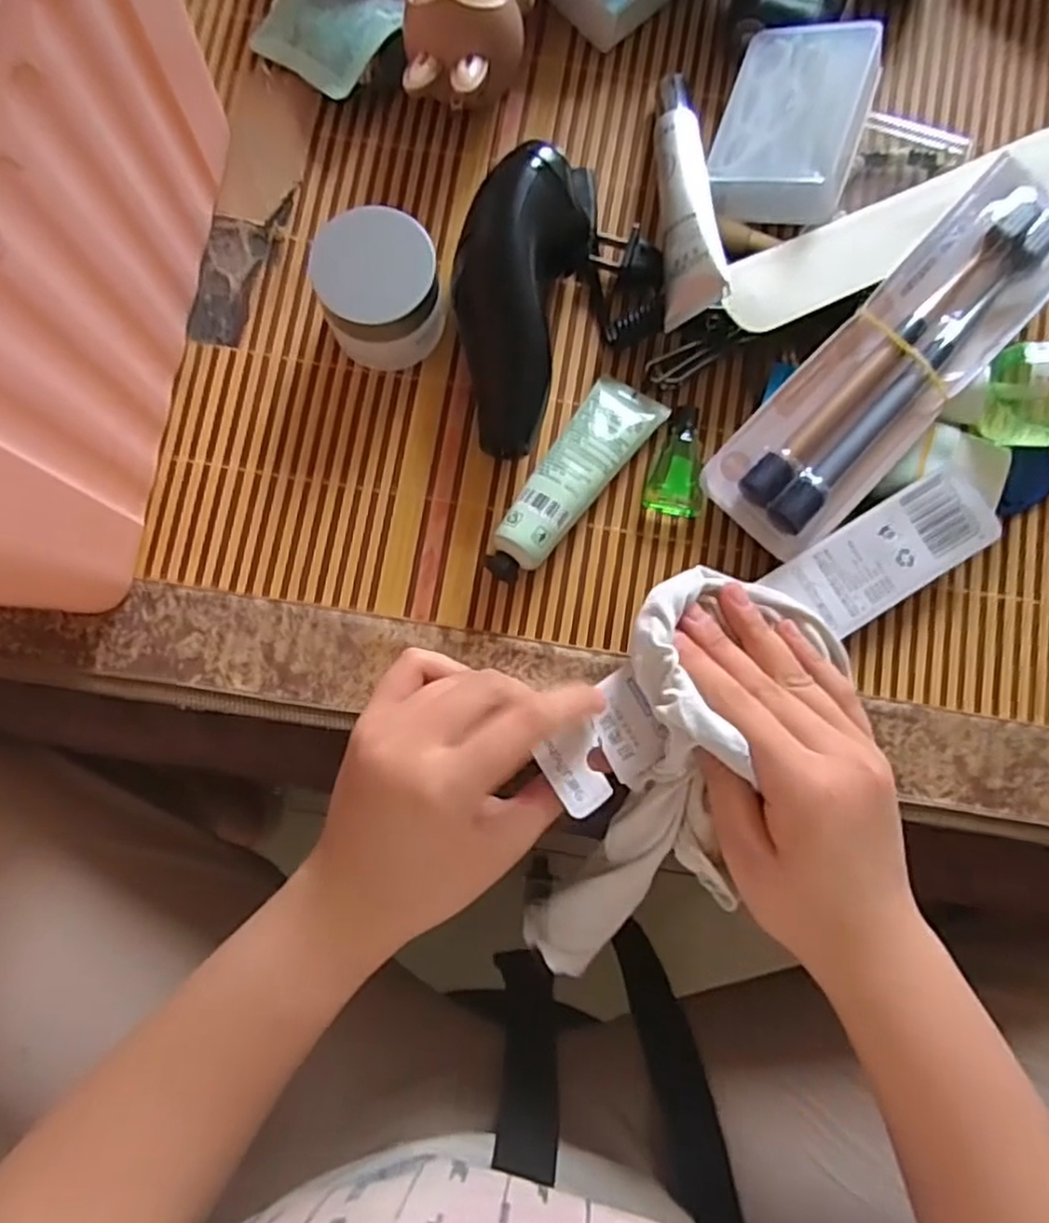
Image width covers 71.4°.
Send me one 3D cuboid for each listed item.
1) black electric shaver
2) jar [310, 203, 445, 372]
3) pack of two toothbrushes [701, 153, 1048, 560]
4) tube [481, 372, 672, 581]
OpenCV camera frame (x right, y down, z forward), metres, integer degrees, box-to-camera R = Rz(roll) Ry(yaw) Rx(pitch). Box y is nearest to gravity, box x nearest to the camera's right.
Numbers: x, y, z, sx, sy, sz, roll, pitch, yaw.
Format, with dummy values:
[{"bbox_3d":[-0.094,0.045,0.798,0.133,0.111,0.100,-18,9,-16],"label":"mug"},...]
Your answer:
[{"bbox_3d":[-0.003,-0.140,0.326,0.052,0.049,0.141,16,83,1],"label":"black electric shaver"},{"bbox_3d":[-0.063,-0.144,0.326,0.050,0.044,0.053,0,83,-1],"label":"jar"},{"bbox_3d":[0.172,-0.116,0.333,0.060,0.028,0.209,45,84,4],"label":"pack of two toothbrushes"},{"bbox_3d":[0.021,-0.061,0.329,0.034,0.025,0.109,36,84,3],"label":"tube"}]

